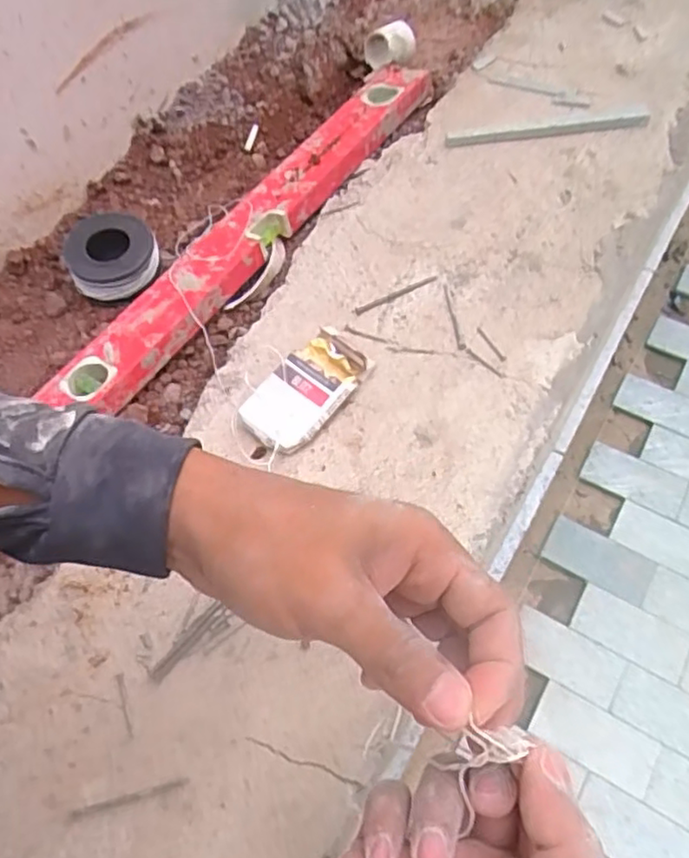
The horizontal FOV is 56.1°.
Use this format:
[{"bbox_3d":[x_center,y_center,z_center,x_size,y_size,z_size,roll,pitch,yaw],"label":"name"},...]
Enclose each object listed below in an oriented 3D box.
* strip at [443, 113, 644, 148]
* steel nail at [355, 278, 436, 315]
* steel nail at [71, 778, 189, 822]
[{"bbox_3d":[0.201,-0.299,0.644,0.196,0.007,0.016,-3,61,3],"label":"strip"},{"bbox_3d":[0.045,-0.118,0.567,0.080,0.004,0.006,-24,60,-10],"label":"steel nail"},{"bbox_3d":[-0.131,0.225,0.394,0.073,0.004,0.006,-14,59,-4],"label":"steel nail"}]

